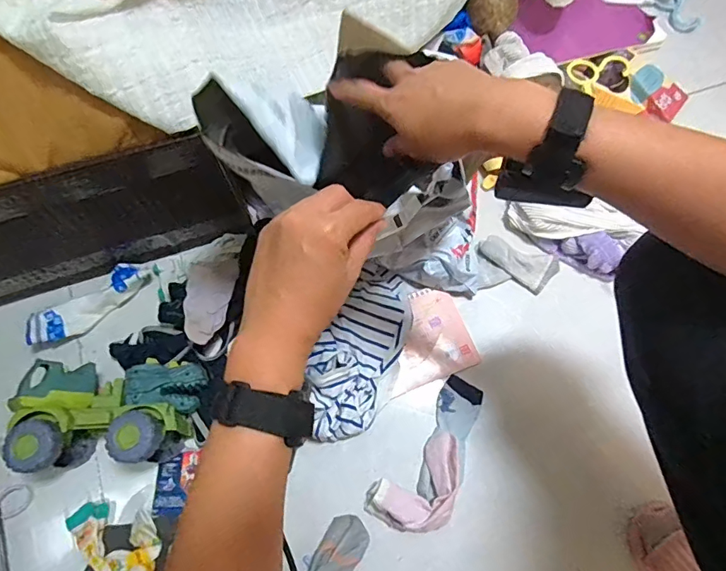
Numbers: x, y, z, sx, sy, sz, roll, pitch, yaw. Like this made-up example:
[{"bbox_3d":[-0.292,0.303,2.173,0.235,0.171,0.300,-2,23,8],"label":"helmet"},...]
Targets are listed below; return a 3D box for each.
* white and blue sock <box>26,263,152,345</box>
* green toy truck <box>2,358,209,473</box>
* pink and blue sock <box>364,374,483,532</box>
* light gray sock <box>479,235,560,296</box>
[{"bbox_3d":[-0.394,0.028,0.681,0.171,0.033,0.059,-29,74,-11],"label":"white and blue sock"},{"bbox_3d":[-0.316,0.163,0.597,0.213,0.099,0.131,-1,71,-2],"label":"green toy truck"},{"bbox_3d":[0.099,0.223,0.615,0.094,0.040,0.212,33,73,10],"label":"pink and blue sock"},{"bbox_3d":[0.240,-0.044,0.716,0.115,0.026,0.063,36,74,11],"label":"light gray sock"}]

